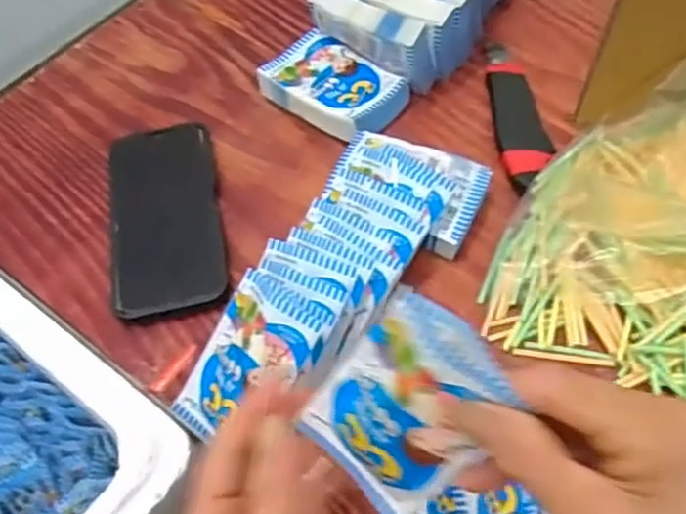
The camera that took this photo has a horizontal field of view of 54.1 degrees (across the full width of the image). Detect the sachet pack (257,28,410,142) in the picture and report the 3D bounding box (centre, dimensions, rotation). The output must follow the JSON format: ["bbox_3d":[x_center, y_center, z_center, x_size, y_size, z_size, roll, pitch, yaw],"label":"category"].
[{"bbox_3d":[-0.009,-0.137,0.549,0.107,0.029,0.072,34,64,24],"label":"sachet pack"}]

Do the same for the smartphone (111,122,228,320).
[{"bbox_3d":[-0.129,-0.033,0.493,0.076,0.015,0.162,-10,55,-3],"label":"smartphone"}]

